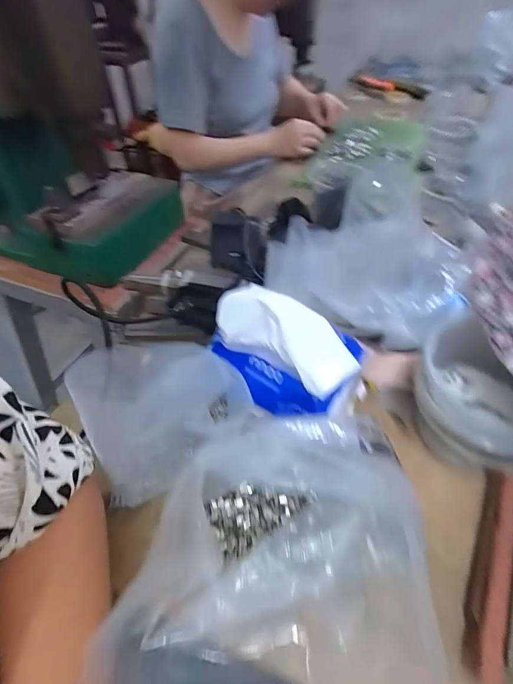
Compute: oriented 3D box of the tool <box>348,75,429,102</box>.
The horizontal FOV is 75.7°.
[{"bbox_3d":[0.487,-0.971,1.250,0.051,0.031,0.397,-22,52,-19],"label":"tool"}]

